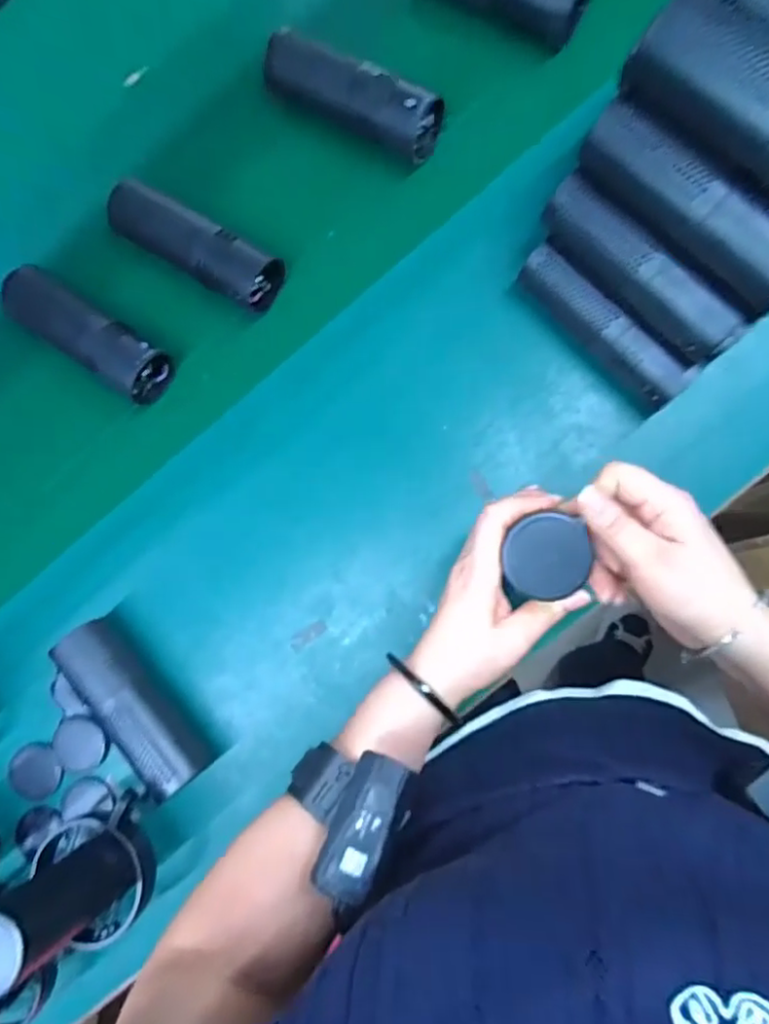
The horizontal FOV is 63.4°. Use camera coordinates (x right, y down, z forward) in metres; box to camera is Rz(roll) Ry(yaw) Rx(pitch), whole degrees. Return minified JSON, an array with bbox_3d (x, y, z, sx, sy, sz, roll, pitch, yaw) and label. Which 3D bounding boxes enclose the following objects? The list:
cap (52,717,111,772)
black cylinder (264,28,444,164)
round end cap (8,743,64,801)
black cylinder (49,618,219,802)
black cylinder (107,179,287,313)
[{"bbox_3d":[-0.280,0.213,0.570,0.047,0.007,0.048,0,86,7],"label":"cap"},{"bbox_3d":[-0.032,-0.369,0.554,0.171,0.054,0.058,27,90,8],"label":"black cylinder"},{"bbox_3d":[-0.323,0.241,0.579,0.054,0.010,0.049,-41,83,3],"label":"round end cap"},{"bbox_3d":[-0.222,0.169,0.545,0.050,0.054,0.165,-41,83,3],"label":"black cylinder"},{"bbox_3d":[-0.175,-0.242,0.581,0.165,0.065,0.057,30,90,8],"label":"black cylinder"}]

